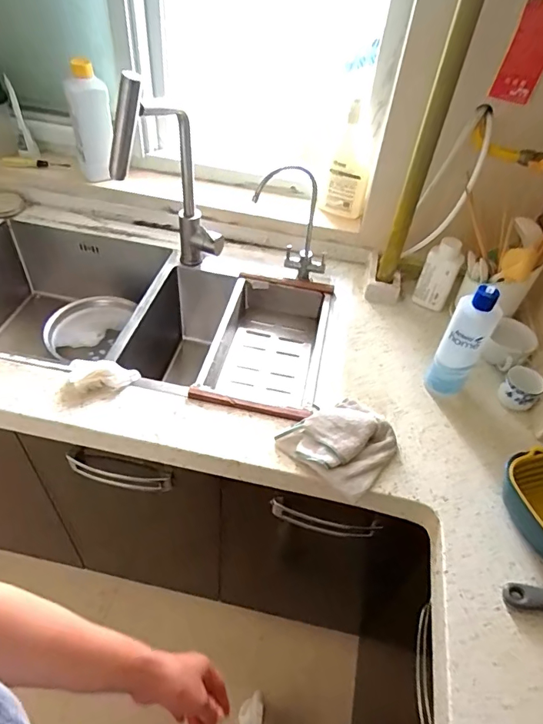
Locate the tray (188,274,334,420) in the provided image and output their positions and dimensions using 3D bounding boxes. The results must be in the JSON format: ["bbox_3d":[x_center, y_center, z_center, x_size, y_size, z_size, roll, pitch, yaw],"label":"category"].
[{"bbox_3d":[-0.005,-0.021,0.930,0.208,0.093,0.367,12,46,5],"label":"tray"}]

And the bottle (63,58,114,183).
[{"bbox_3d":[-0.398,-0.518,1.056,0.086,0.252,0.063,-9,48,-15],"label":"bottle"}]

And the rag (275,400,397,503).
[{"bbox_3d":[0.113,0.121,0.718,0.148,0.040,0.140,-30,56,-30],"label":"rag"}]

